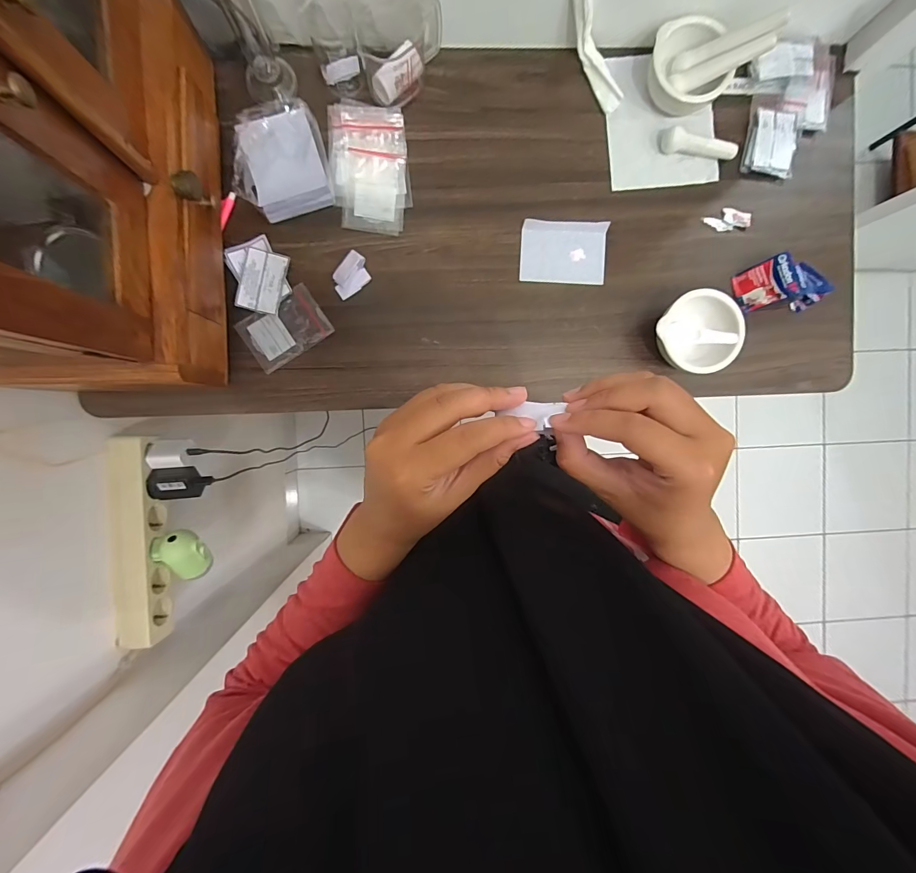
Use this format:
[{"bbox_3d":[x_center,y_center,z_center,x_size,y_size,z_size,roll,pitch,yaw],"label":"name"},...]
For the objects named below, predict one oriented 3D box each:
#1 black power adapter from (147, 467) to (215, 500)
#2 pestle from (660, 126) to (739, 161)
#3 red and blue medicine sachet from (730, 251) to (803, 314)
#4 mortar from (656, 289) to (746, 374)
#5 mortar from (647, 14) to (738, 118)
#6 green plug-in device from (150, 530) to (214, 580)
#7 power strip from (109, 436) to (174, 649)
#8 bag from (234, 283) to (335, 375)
[{"bbox_3d":[-0.396,0.066,0.561,0.066,0.039,0.042,-1,92,-2],"label":"black power adapter"},{"bbox_3d":[0.308,-0.370,0.498,0.094,0.021,0.021,3,92,-2],"label":"pestle"},{"bbox_3d":[0.388,-0.193,0.499,0.009,0.062,0.057,2,75,-38],"label":"red and blue medicine sachet"},{"bbox_3d":[0.295,-0.127,0.495,0.096,0.046,0.094,0,92,-2],"label":"mortar"},{"bbox_3d":[0.279,-0.450,0.483,0.081,0.048,0.085,-13,93,-2],"label":"mortar"},{"bbox_3d":[-0.393,0.169,0.570,0.050,0.056,0.076,-31,93,-1],"label":"green plug-in device"},{"bbox_3d":[-0.446,0.144,0.555,0.043,0.053,0.284,-1,92,-2],"label":"power strip"},{"bbox_3d":[-0.217,-0.136,0.495,0.101,0.008,0.068,-34,93,0],"label":"bag"}]

